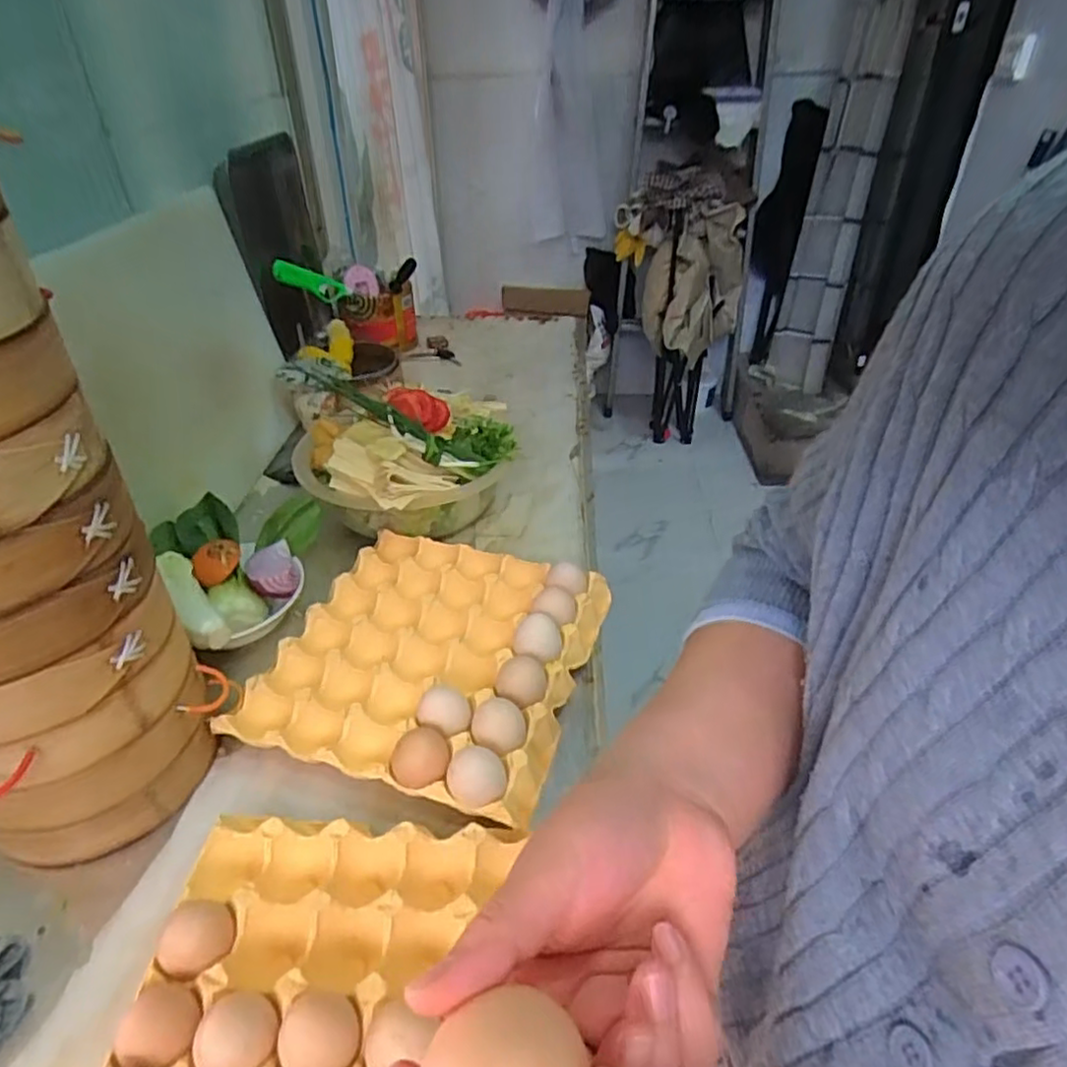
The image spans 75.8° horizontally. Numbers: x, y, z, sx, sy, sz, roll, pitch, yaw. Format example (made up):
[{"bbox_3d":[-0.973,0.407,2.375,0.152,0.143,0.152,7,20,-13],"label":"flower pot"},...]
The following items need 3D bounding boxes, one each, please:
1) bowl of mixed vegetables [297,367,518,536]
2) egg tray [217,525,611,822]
[{"bbox_3d":[-0.154,-0.082,0.822,0.254,0.157,0.219,-1,37,-1],"label":"bowl of mixed vegetables"},{"bbox_3d":[-0.096,0.110,0.648,0.281,0.047,0.288,11,39,14],"label":"egg tray"}]

